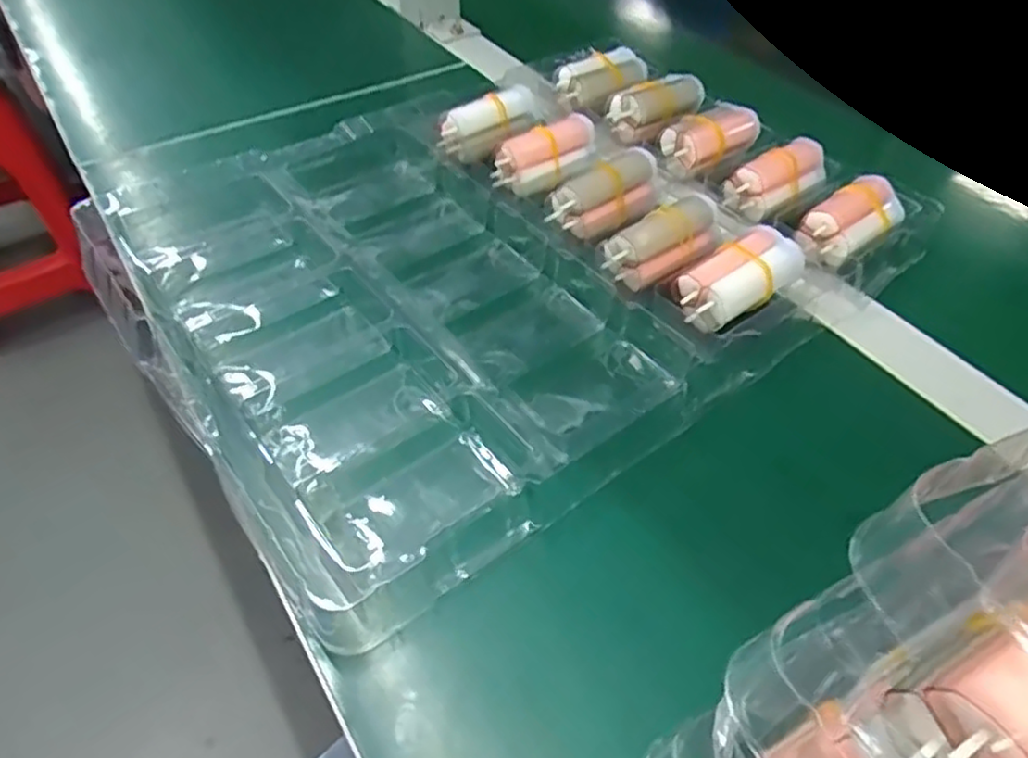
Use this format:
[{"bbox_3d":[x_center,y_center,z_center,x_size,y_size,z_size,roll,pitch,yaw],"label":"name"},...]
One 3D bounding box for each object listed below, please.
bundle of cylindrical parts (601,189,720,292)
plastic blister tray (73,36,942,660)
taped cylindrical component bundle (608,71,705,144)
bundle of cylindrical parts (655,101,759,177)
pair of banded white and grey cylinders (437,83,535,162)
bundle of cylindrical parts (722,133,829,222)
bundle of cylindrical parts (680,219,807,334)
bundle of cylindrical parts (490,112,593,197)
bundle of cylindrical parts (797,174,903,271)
[{"bbox_3d":[0.083,-0.074,0.370,0.065,0.025,0.032,-28,55,-24],"label":"bundle of cylindrical parts"},{"bbox_3d":[-0.001,-0.084,0.384,0.389,0.037,0.295,-30,56,-26],"label":"plastic blister tray"},{"bbox_3d":[0.099,-0.185,0.468,0.064,0.027,0.033,-26,54,-23],"label":"taped cylindrical component bundle"},{"bbox_3d":[0.129,-0.154,0.437,0.065,0.028,0.028,-20,52,-18],"label":"bundle of cylindrical parts"},{"bbox_3d":[-0.015,-0.167,0.442,0.070,0.027,0.026,-32,55,-10],"label":"pair of banded white and grey cylinders"},{"bbox_3d":[0.164,-0.122,0.416,0.072,0.020,0.036,-33,56,-12],"label":"bundle of cylindrical parts"},{"bbox_3d":[0.117,-0.053,0.349,0.066,0.017,0.035,-28,55,-24],"label":"bundle of cylindrical parts"},{"bbox_3d":[0.022,-0.140,0.422,0.070,0.023,0.030,-24,53,-21],"label":"bundle of cylindrical parts"},{"bbox_3d":[0.192,-0.087,0.390,0.066,0.027,0.034,-33,57,-27],"label":"bundle of cylindrical parts"}]

